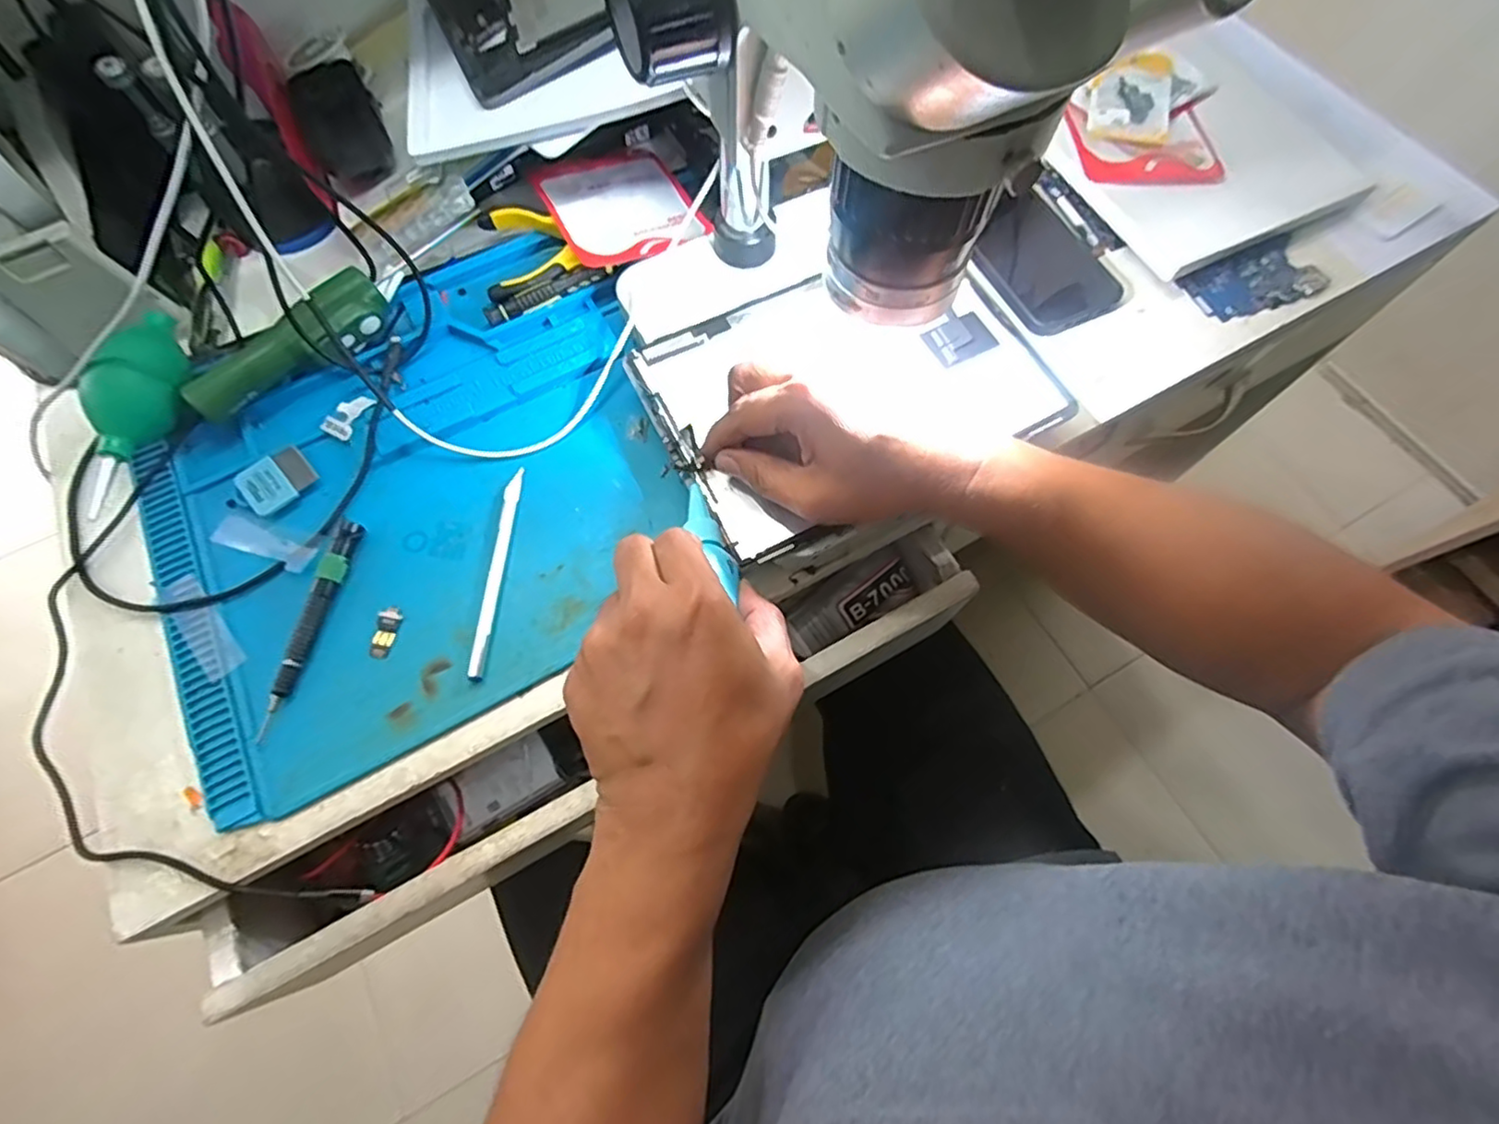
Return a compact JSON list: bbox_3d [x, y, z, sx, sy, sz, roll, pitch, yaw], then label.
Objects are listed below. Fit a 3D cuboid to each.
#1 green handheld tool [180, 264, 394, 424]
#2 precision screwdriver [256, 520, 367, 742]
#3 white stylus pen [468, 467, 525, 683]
[{"bbox_3d":[-0.307,-0.144,0.436,0.133,0.038,0.031,-42,73,-14],"label":"green handheld tool"},{"bbox_3d":[-0.258,0.035,0.377,0.013,0.014,0.129,9,69,5],"label":"precision screwdriver"},{"bbox_3d":[-0.155,0.004,0.393,0.011,0.008,0.137,0,68,2],"label":"white stylus pen"}]

